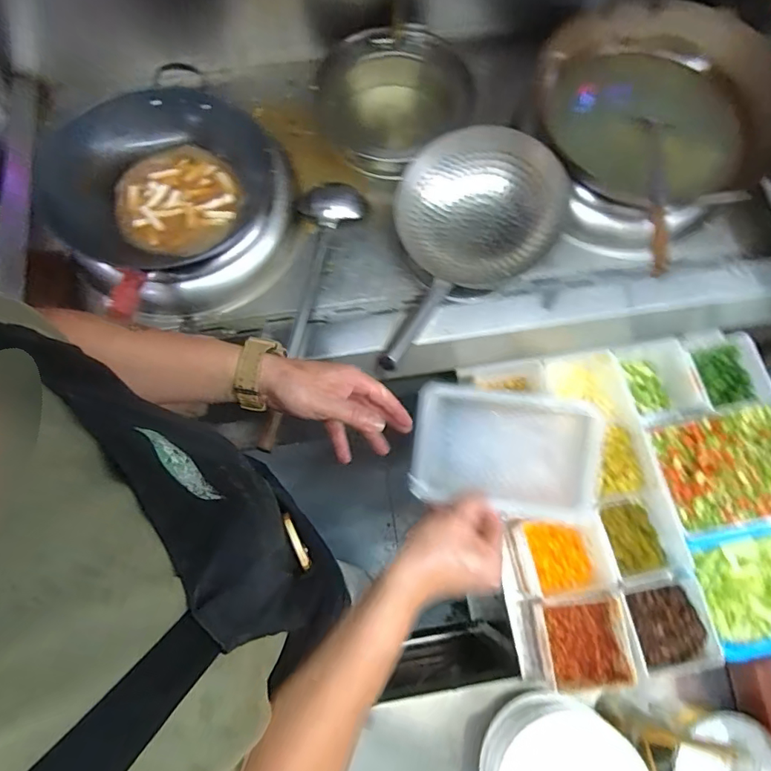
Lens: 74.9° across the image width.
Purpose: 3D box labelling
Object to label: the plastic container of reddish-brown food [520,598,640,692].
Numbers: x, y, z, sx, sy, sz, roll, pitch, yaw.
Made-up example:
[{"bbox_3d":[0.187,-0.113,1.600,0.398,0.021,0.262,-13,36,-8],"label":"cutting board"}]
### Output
[{"bbox_3d":[0.269,0.369,0.736,0.131,0.095,0.119,-3,73,-2],"label":"plastic container of reddish-brown food"}]

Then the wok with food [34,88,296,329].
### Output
[{"bbox_3d":[-0.387,-0.340,0.895,0.383,0.141,0.400,0,73,-1],"label":"wok with food"}]

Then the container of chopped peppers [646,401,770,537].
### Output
[{"bbox_3d":[0.547,0.128,0.794,0.240,0.061,0.173,-10,74,-4],"label":"container of chopped peppers"}]

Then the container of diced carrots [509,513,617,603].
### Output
[{"bbox_3d":[0.272,0.257,0.759,0.132,0.078,0.119,-10,74,-4],"label":"container of diced carrots"}]

